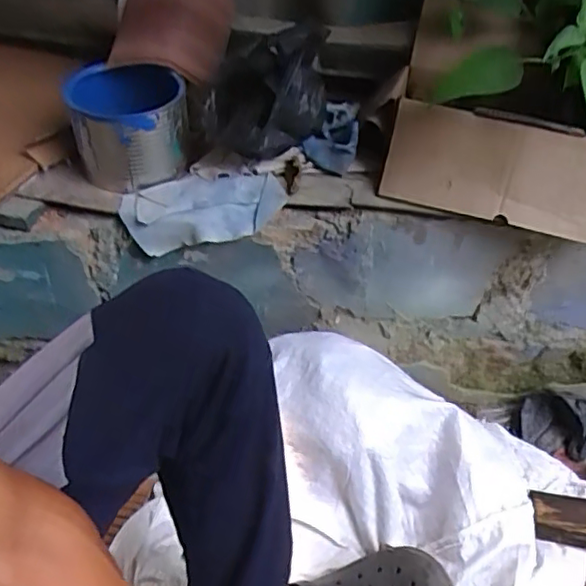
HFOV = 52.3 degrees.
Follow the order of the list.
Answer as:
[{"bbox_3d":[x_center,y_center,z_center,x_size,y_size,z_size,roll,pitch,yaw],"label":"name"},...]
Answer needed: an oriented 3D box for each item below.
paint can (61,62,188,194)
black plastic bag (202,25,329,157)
[{"bbox_3d":[-0.221,-0.230,0.822,0.149,0.114,0.159,0,46,0],"label":"paint can"},{"bbox_3d":[-0.040,-0.263,0.799,0.163,0.154,0.130,-1,47,-2],"label":"black plastic bag"}]

